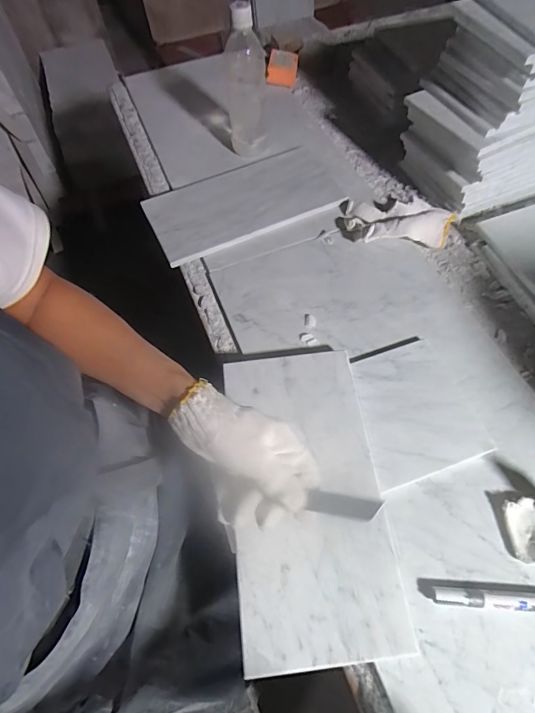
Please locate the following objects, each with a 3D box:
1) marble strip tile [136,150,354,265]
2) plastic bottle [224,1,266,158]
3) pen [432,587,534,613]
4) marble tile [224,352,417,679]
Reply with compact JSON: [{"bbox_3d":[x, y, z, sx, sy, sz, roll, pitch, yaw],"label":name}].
[{"bbox_3d":[-0.041,-0.256,0.647,0.299,0.014,0.168,-23,61,-11],"label":"marble strip tile"},{"bbox_3d":[-0.036,-0.443,0.645,0.065,0.201,0.075,1,59,3],"label":"plastic bottle"},{"bbox_3d":[0.226,0.226,0.363,0.145,0.015,0.015,3,59,4],"label":"pen"},{"bbox_3d":[0.039,0.134,0.409,0.160,0.015,0.301,-2,61,1],"label":"marble tile"}]

